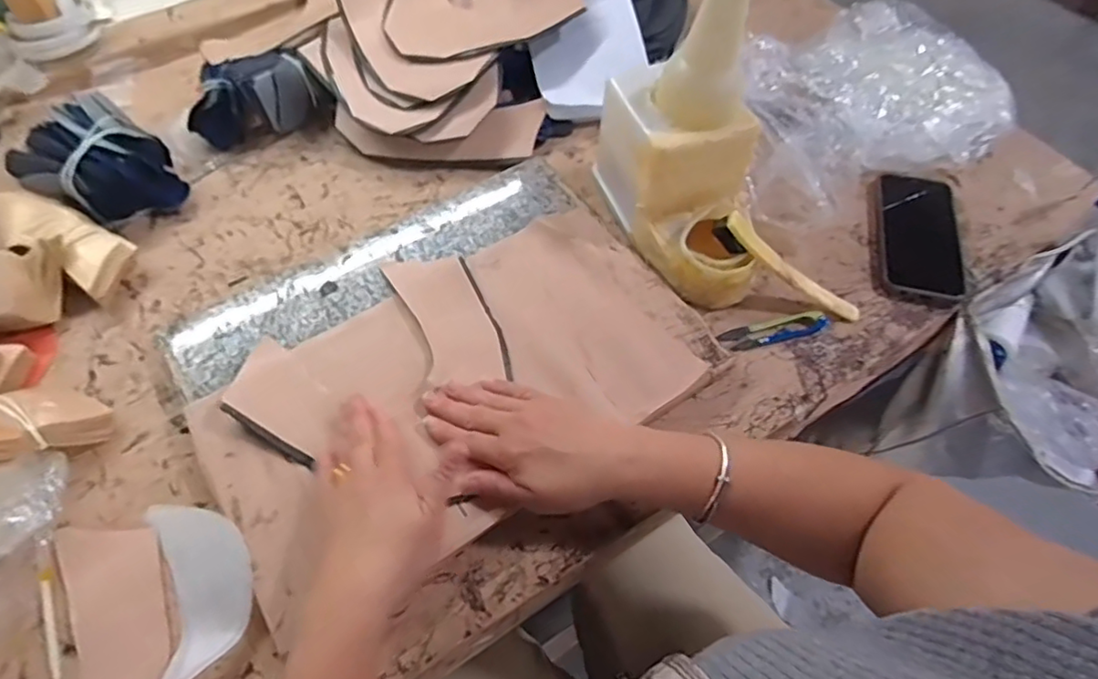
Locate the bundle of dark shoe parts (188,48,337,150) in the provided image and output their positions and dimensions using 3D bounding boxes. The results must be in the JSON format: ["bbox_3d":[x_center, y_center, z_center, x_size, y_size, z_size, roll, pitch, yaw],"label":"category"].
[{"bbox_3d":[-0.309,-0.268,0.654,0.155,0.067,0.100,-19,61,-12],"label":"bundle of dark shoe parts"}]

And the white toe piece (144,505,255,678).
[{"bbox_3d":[-0.243,0.164,0.427,0.066,0.024,0.127,-22,62,-13],"label":"white toe piece"}]

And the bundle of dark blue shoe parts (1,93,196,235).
[{"bbox_3d":[-0.429,-0.167,0.582,0.113,0.065,0.107,0,59,0],"label":"bundle of dark blue shoe parts"}]

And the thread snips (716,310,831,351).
[{"bbox_3d":[0.206,-0.008,0.550,0.103,0.005,0.023,-13,60,-8],"label":"thread snips"}]

